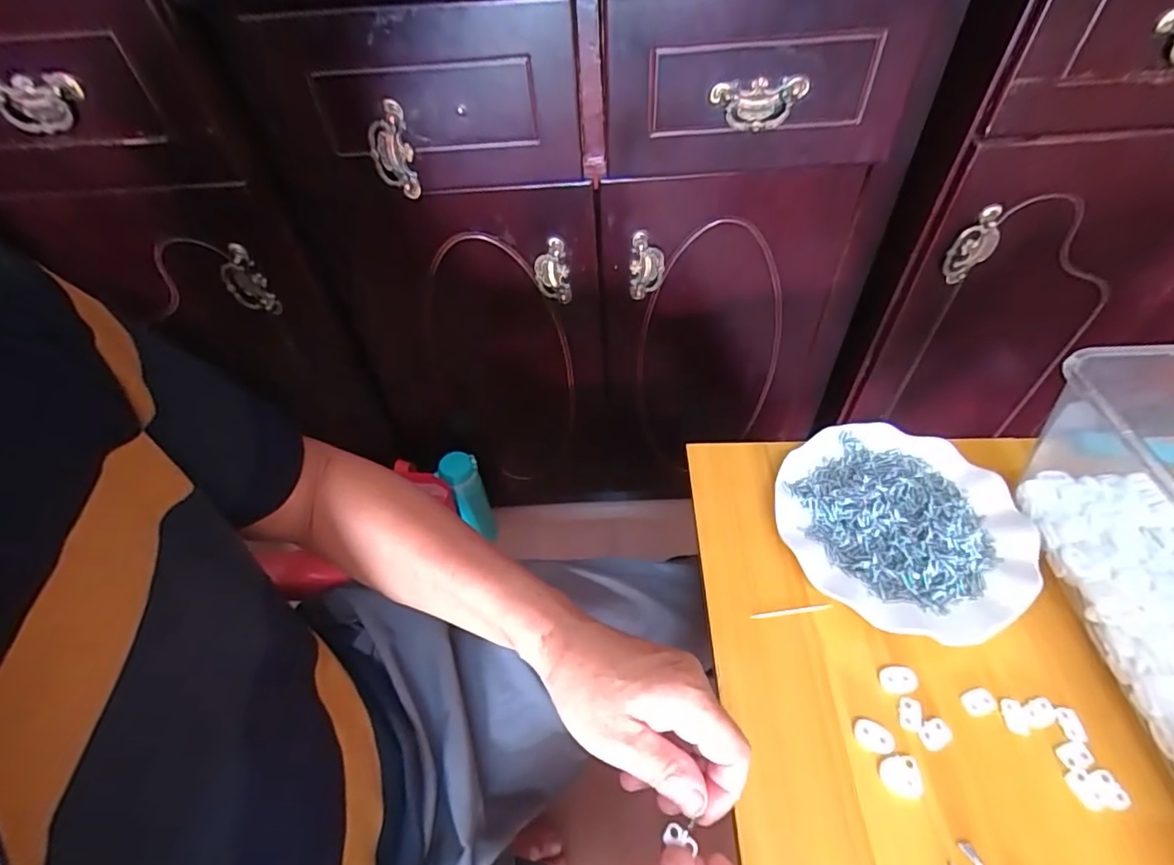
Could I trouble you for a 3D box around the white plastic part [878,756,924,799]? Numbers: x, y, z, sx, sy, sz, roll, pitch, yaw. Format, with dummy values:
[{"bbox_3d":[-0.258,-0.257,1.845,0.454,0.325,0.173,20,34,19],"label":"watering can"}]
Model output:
[{"bbox_3d":[0.192,0.211,0.331,0.023,0.004,0.022,-1,49,2],"label":"white plastic part"}]

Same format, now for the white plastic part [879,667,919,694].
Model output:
[{"bbox_3d":[0.211,0.167,0.366,0.024,0.004,0.017,2,50,5],"label":"white plastic part"}]

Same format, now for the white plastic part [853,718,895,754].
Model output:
[{"bbox_3d":[0.183,0.193,0.344,0.023,0.004,0.017,14,52,15],"label":"white plastic part"}]

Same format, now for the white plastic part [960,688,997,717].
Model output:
[{"bbox_3d":[0.258,0.178,0.356,0.021,0.004,0.015,-13,50,-7],"label":"white plastic part"}]

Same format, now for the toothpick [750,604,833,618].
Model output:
[{"bbox_3d":[0.152,0.133,0.402,0.060,0.004,0.004,-7,49,-3],"label":"toothpick"}]

